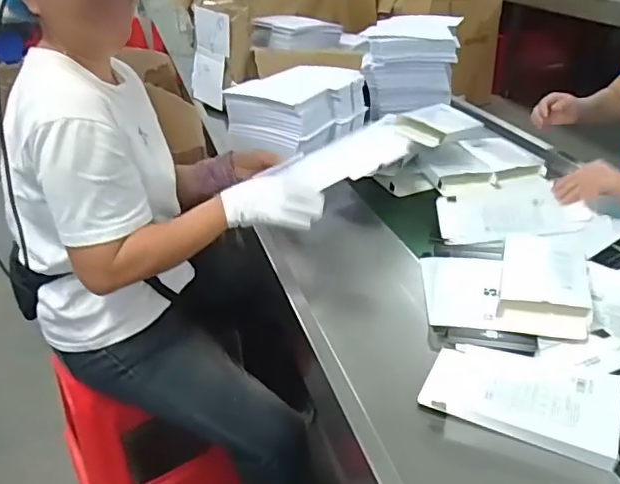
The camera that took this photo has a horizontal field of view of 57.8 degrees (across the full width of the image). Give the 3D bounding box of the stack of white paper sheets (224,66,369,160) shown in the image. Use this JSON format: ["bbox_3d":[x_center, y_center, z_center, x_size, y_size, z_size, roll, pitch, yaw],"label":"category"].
[{"bbox_3d":[-0.035,-0.321,1.312,0.229,0.130,0.283,18,38,31],"label":"stack of white paper sheets"}]

